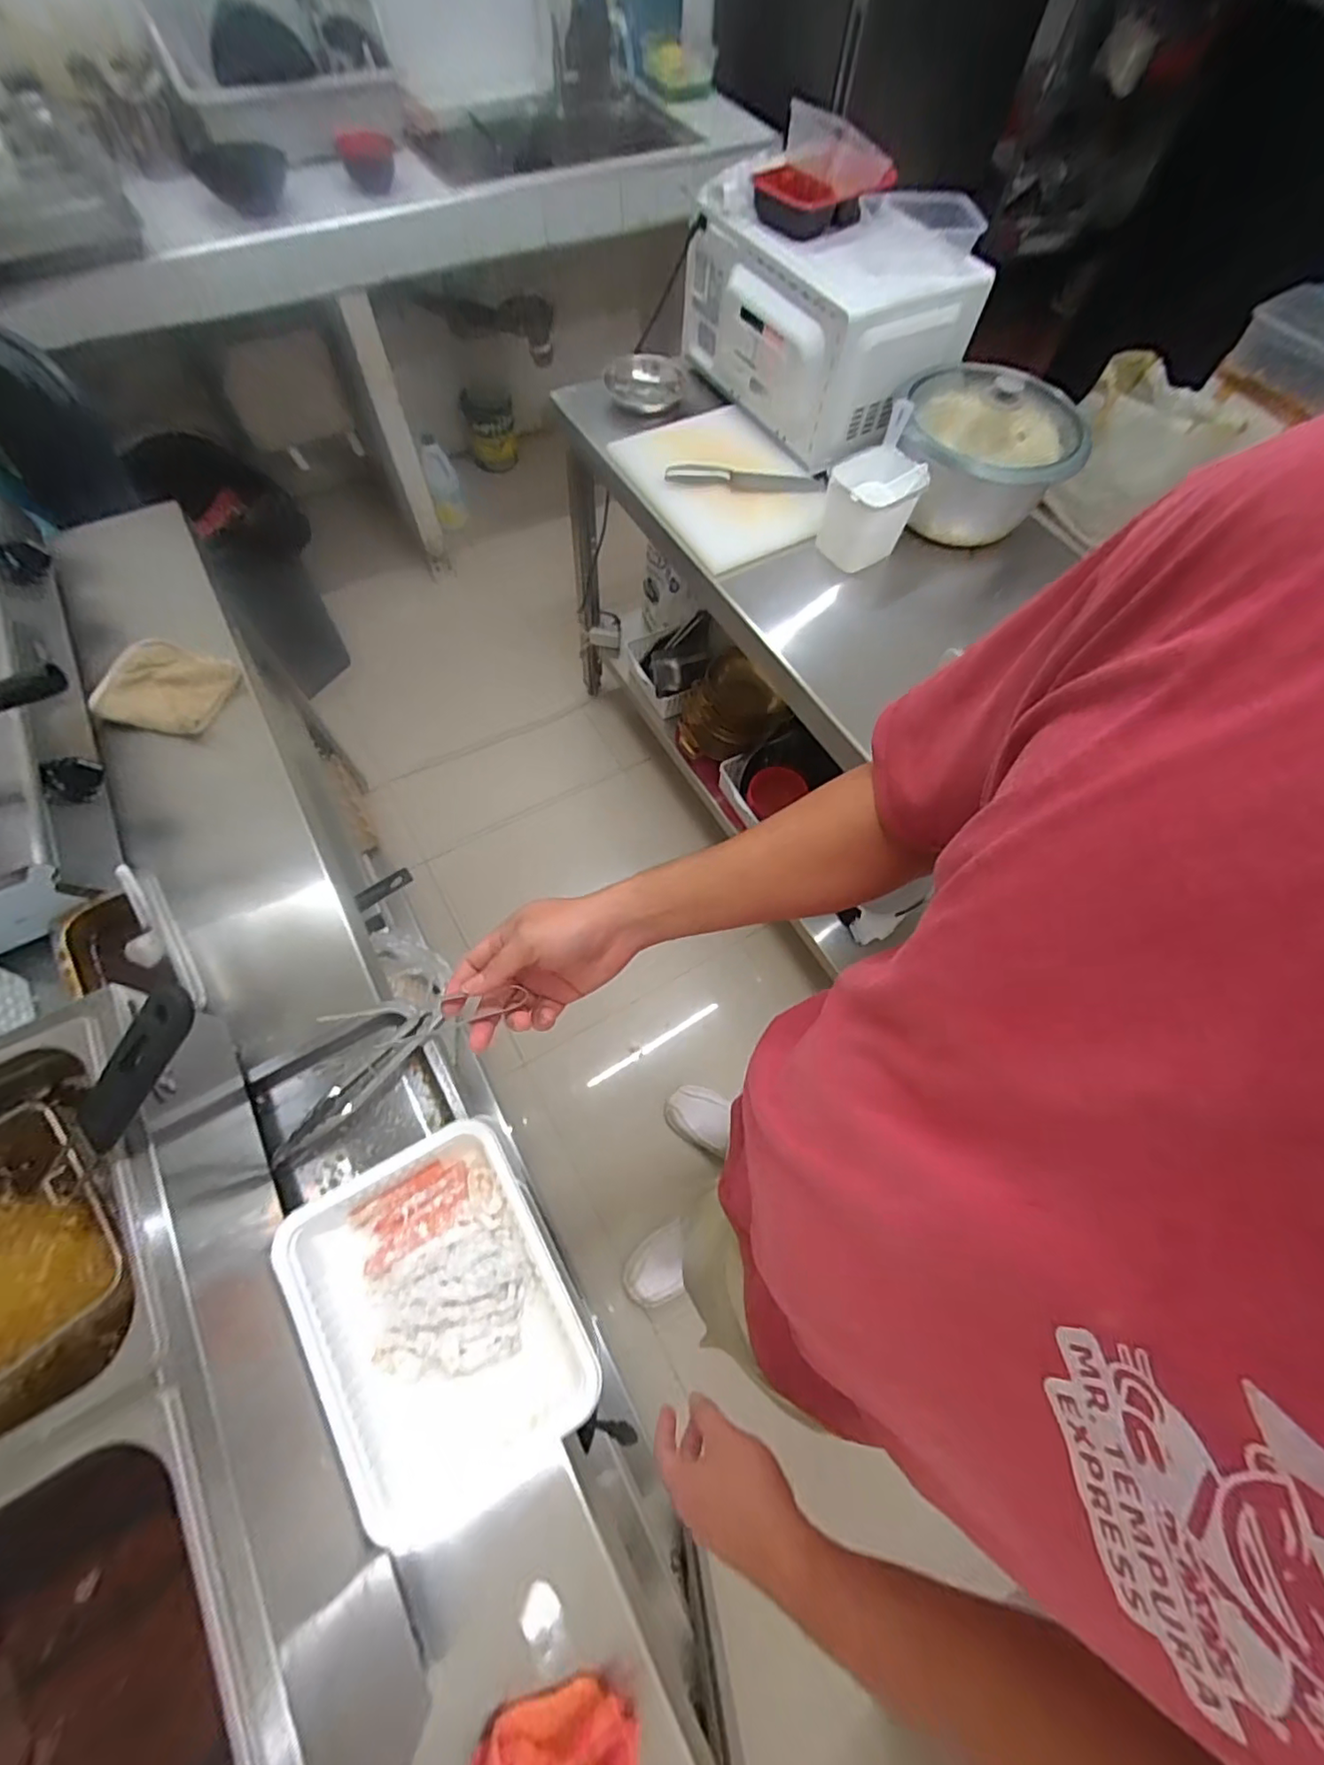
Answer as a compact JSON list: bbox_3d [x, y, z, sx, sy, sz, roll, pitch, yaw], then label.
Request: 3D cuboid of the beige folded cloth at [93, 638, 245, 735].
[{"bbox_3d":[-0.656,-0.260,0.809,0.139,0.033,0.129,13,65,3],"label":"beige folded cloth"}]

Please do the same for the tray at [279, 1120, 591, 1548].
[{"bbox_3d":[-0.188,0.371,0.525,0.201,0.060,0.266,-26,69,-14],"label":"tray"}]

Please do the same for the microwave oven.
[{"bbox_3d":[0.254,-0.970,1.036,0.282,0.254,0.438,-33,71,-17],"label":"microwave oven"}]

